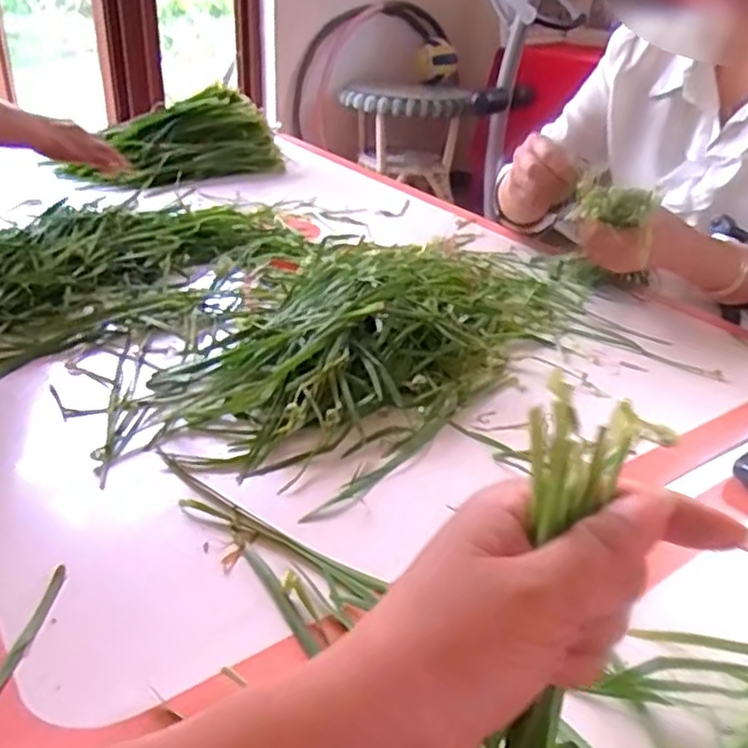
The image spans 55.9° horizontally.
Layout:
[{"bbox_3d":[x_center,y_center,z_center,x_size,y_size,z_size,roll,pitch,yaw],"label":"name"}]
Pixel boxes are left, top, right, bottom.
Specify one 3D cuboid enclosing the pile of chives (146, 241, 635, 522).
[{"bbox_3d":[0.045,-0.062,0.703,0.539,0.068,0.283,-26,41,-37],"label":"pile of chives"}]

